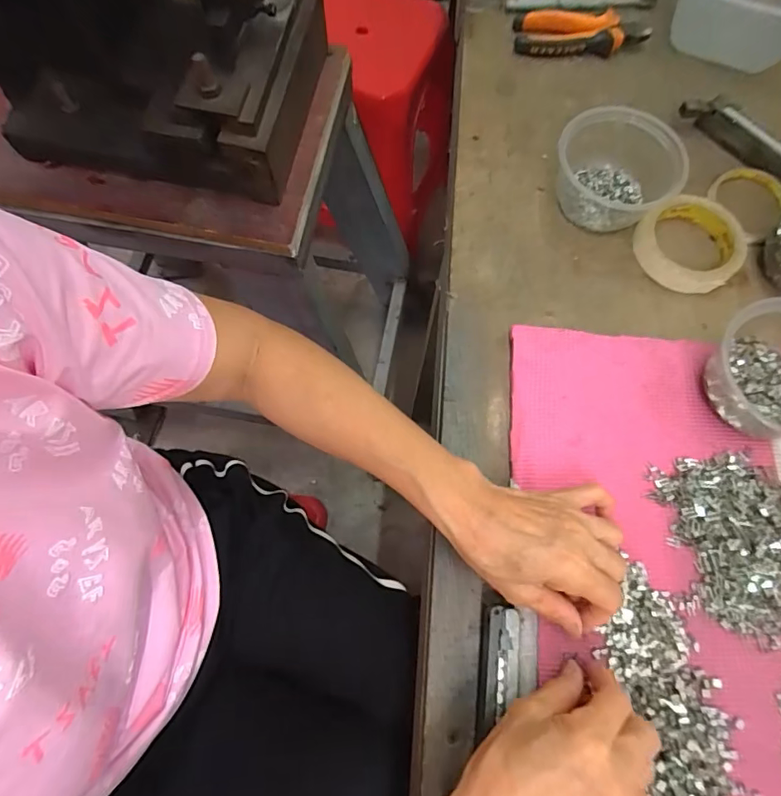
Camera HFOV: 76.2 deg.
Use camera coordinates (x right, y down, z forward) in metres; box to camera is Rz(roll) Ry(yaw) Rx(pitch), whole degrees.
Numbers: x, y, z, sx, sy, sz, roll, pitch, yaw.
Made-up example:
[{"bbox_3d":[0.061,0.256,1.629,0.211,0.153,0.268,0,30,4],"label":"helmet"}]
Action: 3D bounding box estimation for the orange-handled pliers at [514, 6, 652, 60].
[{"bbox_3d":[0.215,-0.414,0.561,0.149,0.029,0.057,0,71,0],"label":"orange-handled pliers"}]

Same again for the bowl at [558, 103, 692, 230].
[{"bbox_3d":[0.215,-0.214,0.477,0.114,0.065,0.094,1,71,0],"label":"bowl"}]

